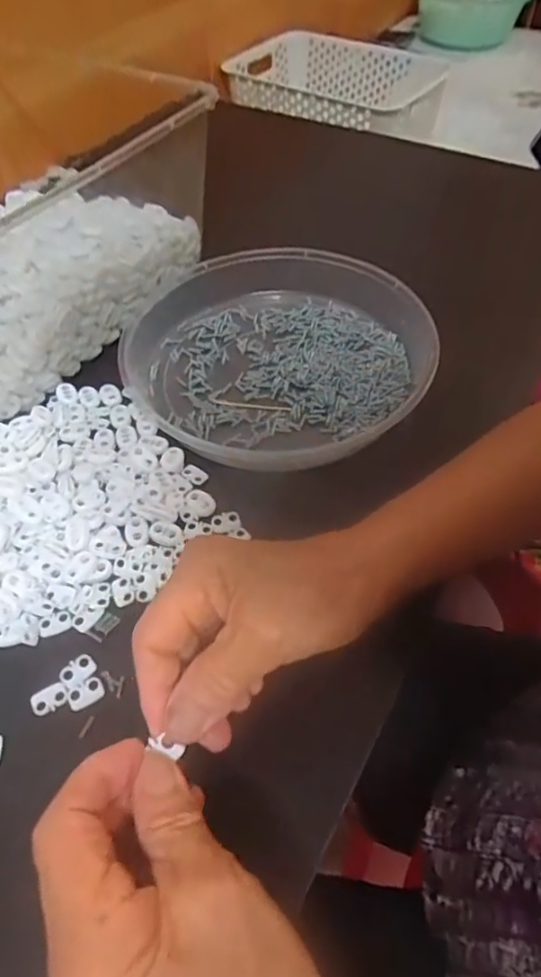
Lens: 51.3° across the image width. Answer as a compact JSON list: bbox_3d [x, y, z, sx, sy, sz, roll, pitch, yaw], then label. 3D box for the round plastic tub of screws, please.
[{"bbox_3d":[0.002,-0.110,0.444,0.234,0.040,0.213,-1,53,1],"label":"round plastic tub of screws"}]

